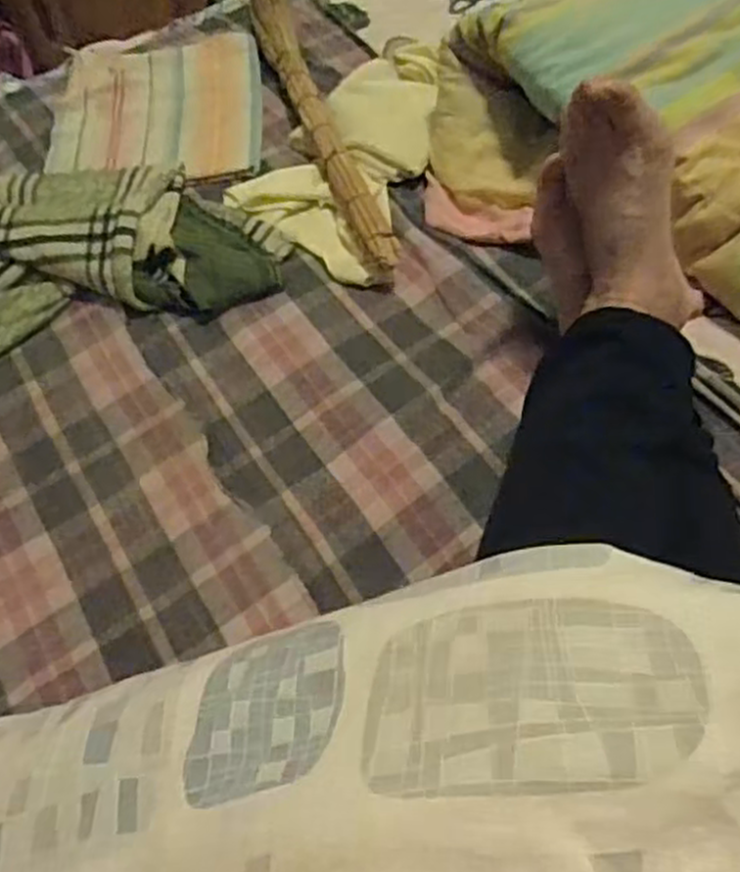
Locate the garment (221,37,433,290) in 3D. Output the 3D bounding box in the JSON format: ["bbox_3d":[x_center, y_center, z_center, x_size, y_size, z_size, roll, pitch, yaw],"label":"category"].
[{"bbox_3d":[-0.033,-0.321,0.862,0.193,0.041,0.349,14,59,14],"label":"garment"}]

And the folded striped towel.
[{"bbox_3d":[-0.256,-0.405,0.941,0.244,0.020,0.268,-5,56,2],"label":"folded striped towel"}]

